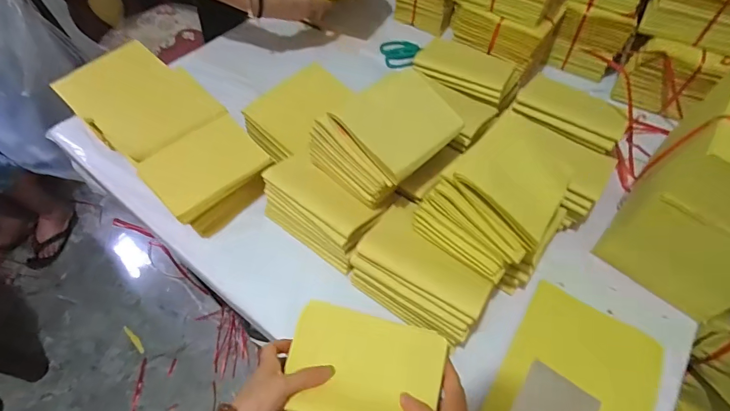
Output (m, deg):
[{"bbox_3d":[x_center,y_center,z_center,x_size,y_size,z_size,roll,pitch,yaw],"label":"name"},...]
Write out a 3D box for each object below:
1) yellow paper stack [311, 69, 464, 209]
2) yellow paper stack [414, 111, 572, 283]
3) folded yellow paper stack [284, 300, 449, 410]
[{"bbox_3d":[0.032,-0.093,0.511,0.165,0.078,0.134,-38,66,-24],"label":"yellow paper stack"},{"bbox_3d":[0.172,-0.020,0.475,0.139,0.088,0.190,33,61,18],"label":"yellow paper stack"},{"bbox_3d":[0.000,0.197,0.458,0.174,0.034,0.130,12,57,5],"label":"folded yellow paper stack"}]

